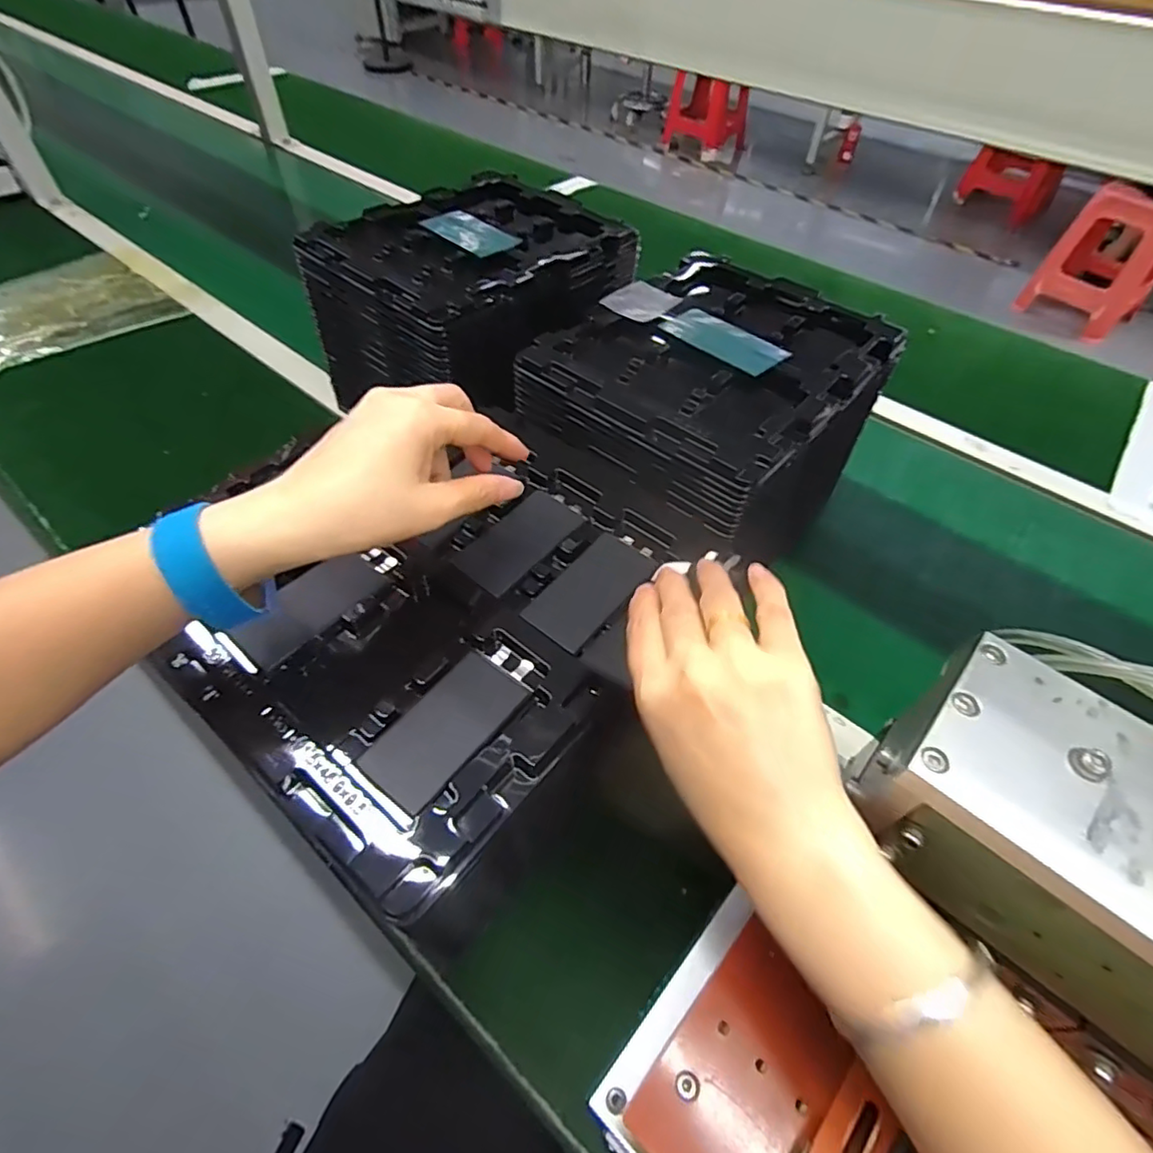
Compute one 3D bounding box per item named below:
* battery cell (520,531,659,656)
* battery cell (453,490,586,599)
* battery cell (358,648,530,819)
[{"bbox_3d":[0.011,0.006,0.362,0.043,0.004,0.088,33,58,21],"label":"battery cell"},{"bbox_3d":[-0.036,-0.023,0.383,0.043,0.006,0.085,33,58,21],"label":"battery cell"},{"bbox_3d":[-0.066,0.076,0.306,0.045,0.005,0.083,31,58,21],"label":"battery cell"}]

